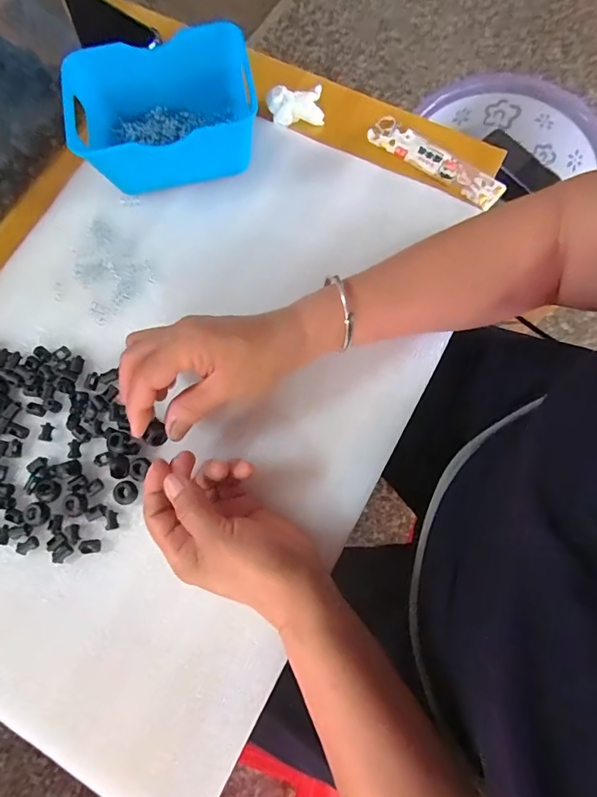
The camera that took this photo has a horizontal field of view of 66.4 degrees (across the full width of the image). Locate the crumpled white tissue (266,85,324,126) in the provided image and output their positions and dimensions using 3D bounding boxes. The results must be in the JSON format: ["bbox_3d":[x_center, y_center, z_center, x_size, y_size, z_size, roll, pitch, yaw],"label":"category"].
[{"bbox_3d":[-0.003,-0.277,0.431,0.052,0.024,0.024,-6,77,0],"label":"crumpled white tissue"}]

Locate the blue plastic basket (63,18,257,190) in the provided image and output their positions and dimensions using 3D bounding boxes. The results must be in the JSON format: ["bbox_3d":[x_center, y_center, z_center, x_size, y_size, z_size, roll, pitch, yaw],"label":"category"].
[{"bbox_3d":[-0.115,-0.242,0.388,0.149,0.076,0.104,-14,77,-2],"label":"blue plastic basket"}]

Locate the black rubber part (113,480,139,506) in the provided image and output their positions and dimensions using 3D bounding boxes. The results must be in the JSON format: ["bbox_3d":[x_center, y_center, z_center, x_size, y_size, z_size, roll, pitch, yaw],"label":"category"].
[{"bbox_3d":[-0.131,0.072,0.347,0.017,0.008,0.017,0,77,1],"label":"black rubber part"}]

